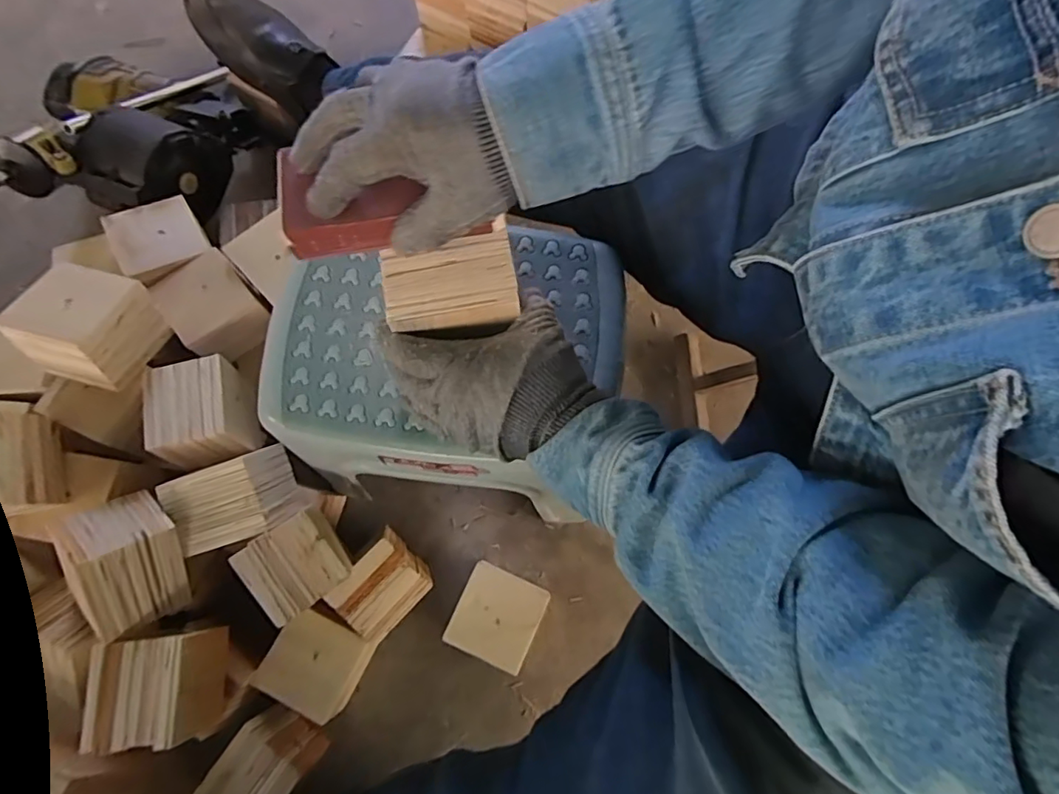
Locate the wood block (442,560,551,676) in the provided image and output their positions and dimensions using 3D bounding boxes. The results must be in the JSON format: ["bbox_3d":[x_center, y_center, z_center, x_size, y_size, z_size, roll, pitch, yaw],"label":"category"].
[{"bbox_3d":[-0.037,0.262,0.666,0.096,0.084,0.097,25,75,6],"label":"wood block"}]

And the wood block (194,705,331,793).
[{"bbox_3d":[-0.302,0.425,0.634,0.085,0.101,0.105,36,76,9],"label":"wood block"}]

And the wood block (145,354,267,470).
[{"bbox_3d":[-0.366,0.015,0.615,0.090,0.068,0.107,-18,75,-6],"label":"wood block"}]

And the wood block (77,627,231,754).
[{"bbox_3d":[-0.369,0.290,0.556,0.091,0.094,0.101,-3,74,-2],"label":"wood block"}]

